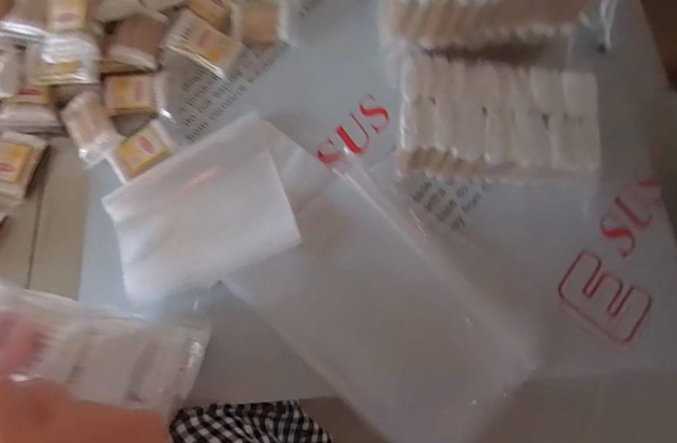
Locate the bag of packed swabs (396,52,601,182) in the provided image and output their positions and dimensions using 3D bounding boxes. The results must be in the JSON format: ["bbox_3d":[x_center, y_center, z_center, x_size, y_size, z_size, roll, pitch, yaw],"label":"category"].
[{"bbox_3d":[0.170,-0.108,0.444,0.206,0.079,0.119,4,75,0],"label":"bag of packed swabs"}]

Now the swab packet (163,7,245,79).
[{"bbox_3d":[-0.167,-0.222,0.485,0.081,0.007,0.057,30,71,-16],"label":"swab packet"}]

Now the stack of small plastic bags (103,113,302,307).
[{"bbox_3d":[-0.156,-0.017,0.444,0.190,0.022,0.171,-19,76,-6],"label":"stack of small plastic bags"}]

